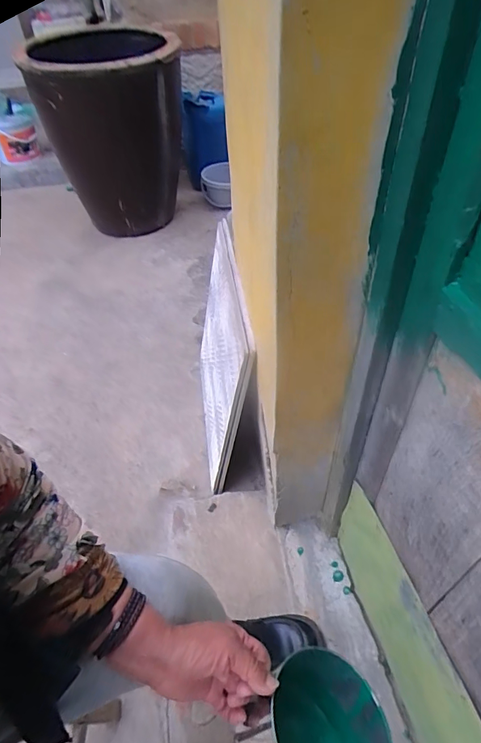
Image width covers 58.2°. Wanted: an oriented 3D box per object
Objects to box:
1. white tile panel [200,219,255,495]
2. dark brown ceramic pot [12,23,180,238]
[{"bbox_3d":[-0.051,-0.028,1.056,0.027,0.497,0.503,1,51,-13],"label":"white tile panel"},{"bbox_3d":[-0.423,-0.826,1.571,0.530,0.718,0.468,-19,47,-14],"label":"dark brown ceramic pot"}]

